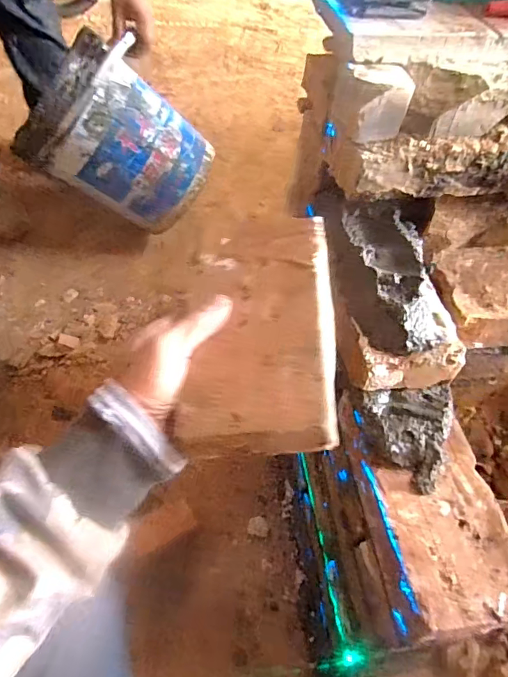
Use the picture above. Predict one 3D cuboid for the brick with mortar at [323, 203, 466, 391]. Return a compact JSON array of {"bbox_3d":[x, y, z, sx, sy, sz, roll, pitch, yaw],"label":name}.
[{"bbox_3d":[0.143,-0.052,0.506,0.117,0.074,0.214,-2,52,-7],"label":"brick with mortar"}]

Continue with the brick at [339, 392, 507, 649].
[{"bbox_3d":[0.162,0.157,0.452,0.110,0.070,0.225,-4,53,-9],"label":"brick"}]

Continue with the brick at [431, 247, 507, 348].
[{"bbox_3d":[0.255,-0.049,0.534,0.111,0.051,0.109,-4,53,-8],"label":"brick"}]

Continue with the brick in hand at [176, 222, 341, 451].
[{"bbox_3d":[0.009,-0.007,0.366,0.109,0.060,0.201,-5,60,15],"label":"brick in hand"}]

